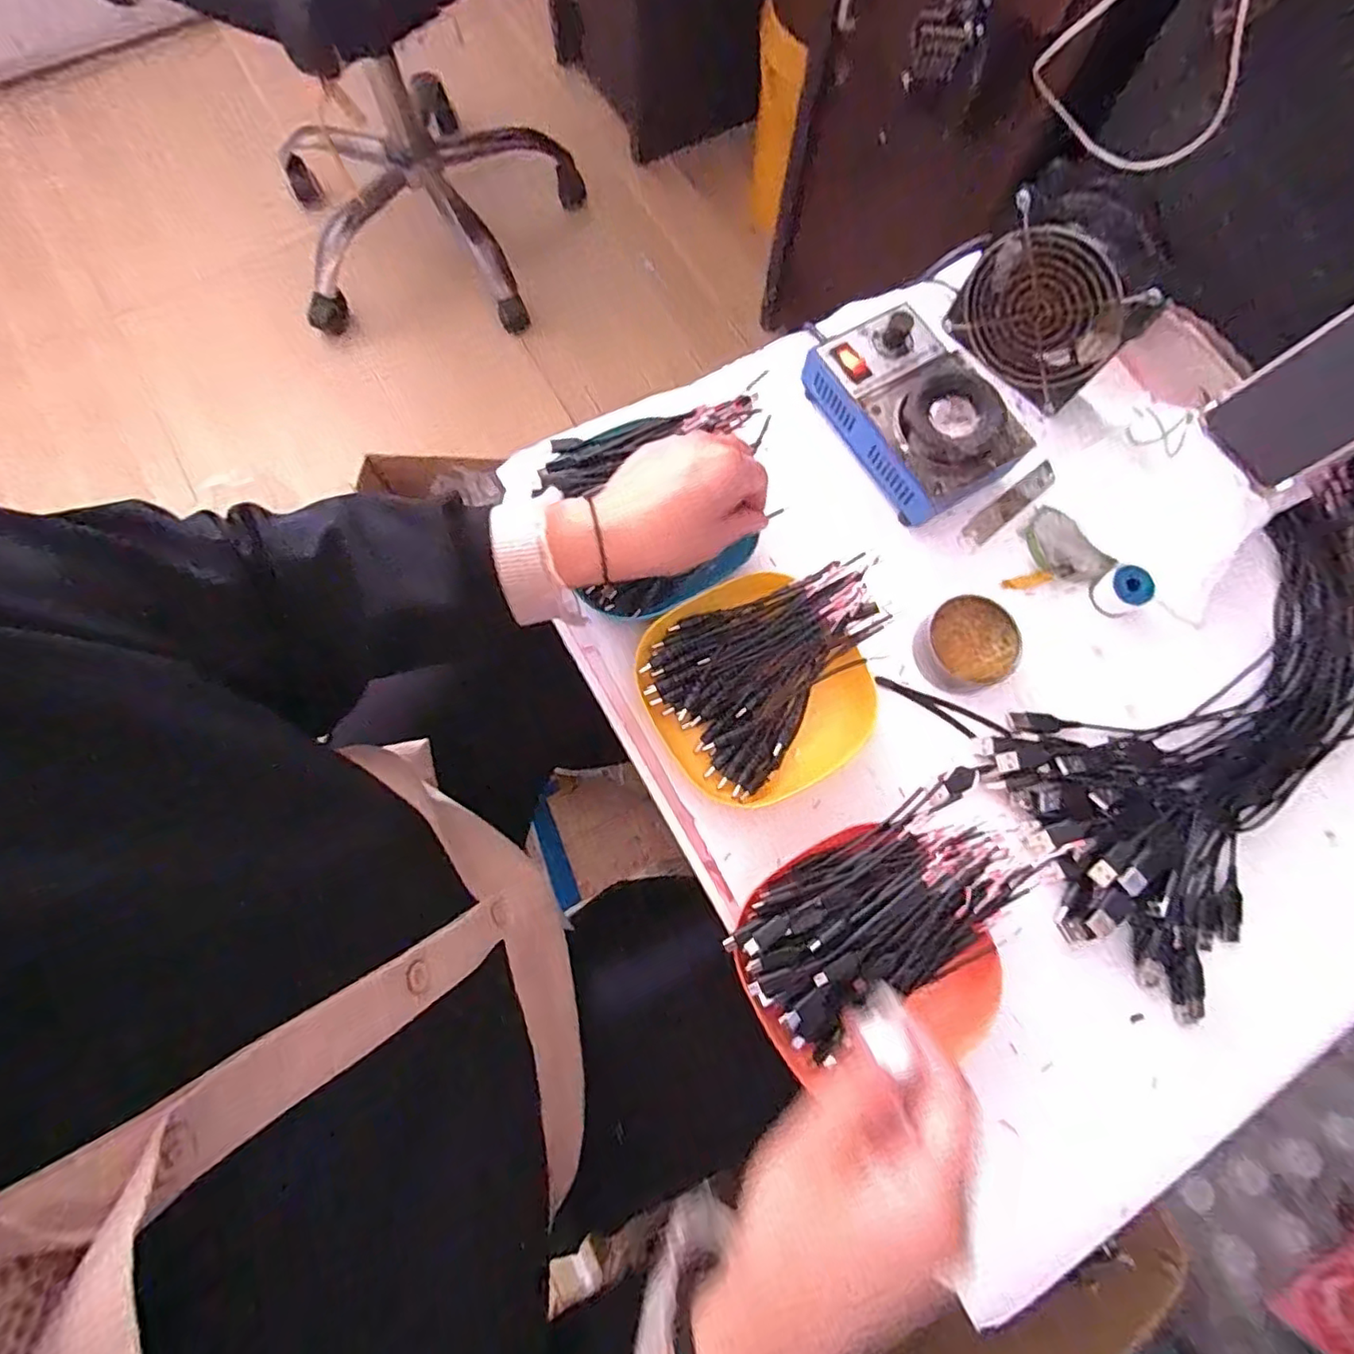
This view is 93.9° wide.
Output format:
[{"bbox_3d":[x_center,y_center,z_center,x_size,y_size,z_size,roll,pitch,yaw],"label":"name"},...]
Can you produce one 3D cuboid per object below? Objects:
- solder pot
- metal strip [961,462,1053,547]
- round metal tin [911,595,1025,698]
[{"bbox_3d":[0.170,-0.195,0.462,0.100,0.058,0.153,-35,79,-10],"label":"solder pot"},{"bbox_3d":[0.254,-0.131,0.481,0.091,0.004,0.019,-39,80,-10],"label":"metal strip"},{"bbox_3d":[0.200,-0.022,0.436,0.066,0.022,0.061,0,75,-1],"label":"round metal tin"}]

